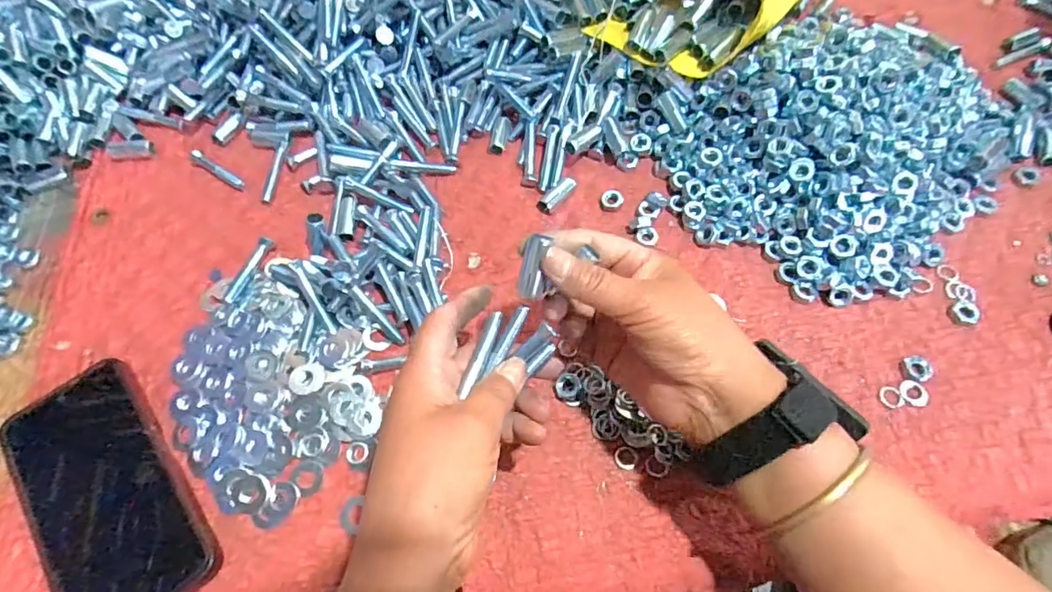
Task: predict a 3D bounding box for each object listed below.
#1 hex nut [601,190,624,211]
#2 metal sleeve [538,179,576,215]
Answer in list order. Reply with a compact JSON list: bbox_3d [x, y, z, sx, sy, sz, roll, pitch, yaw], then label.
[{"bbox_3d":[0.069,-0.076,0.424,0.017,0.007,0.018,15,64,10],"label":"hex nut"},{"bbox_3d":[0.025,-0.080,0.426,0.035,0.009,0.013,-42,69,-17],"label":"metal sleeve"}]

